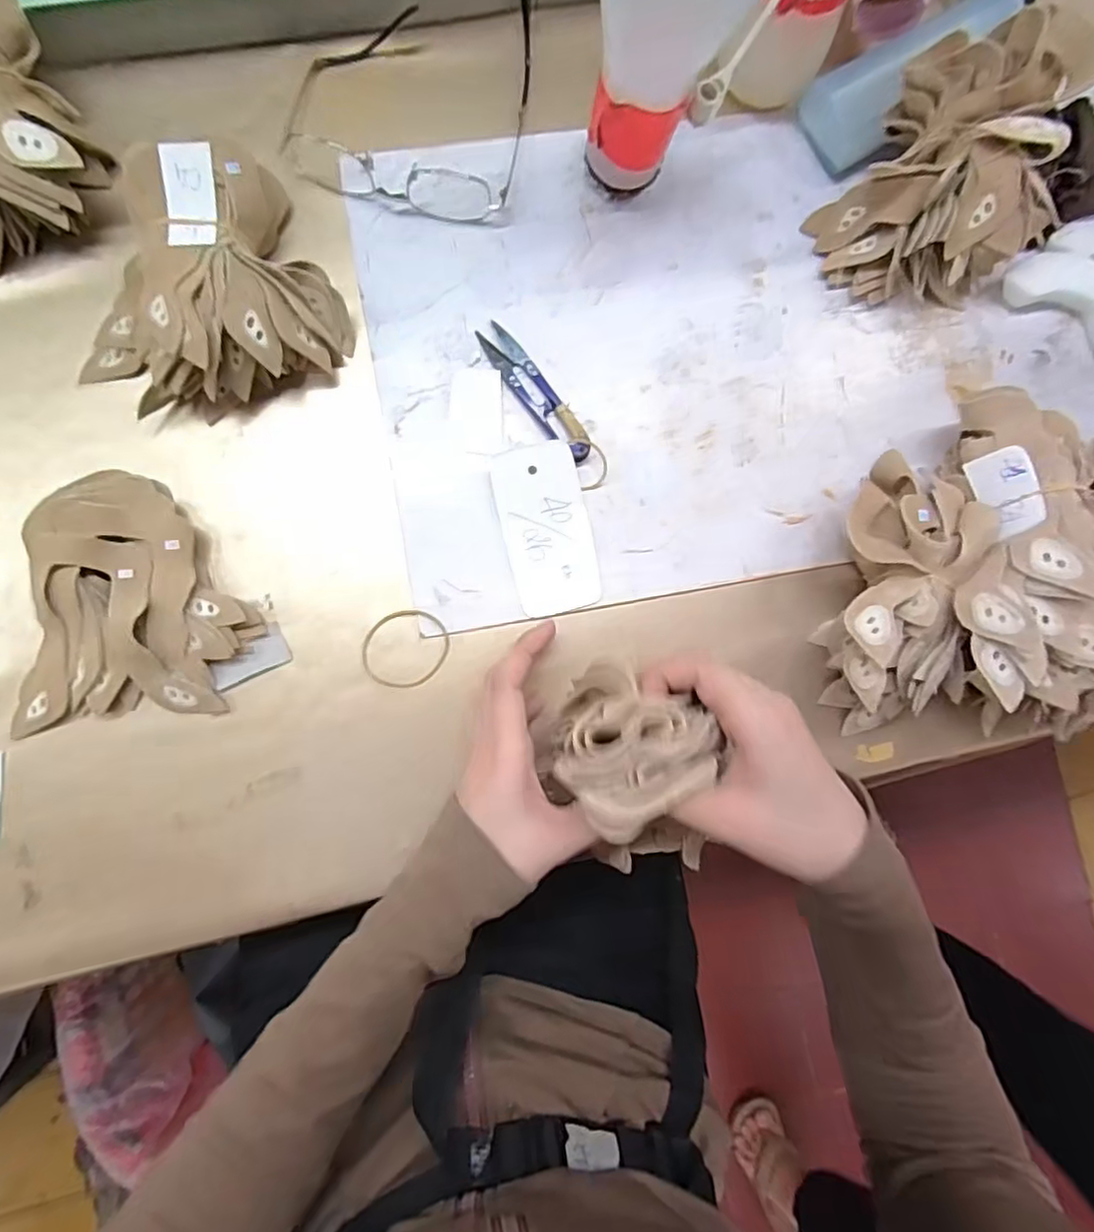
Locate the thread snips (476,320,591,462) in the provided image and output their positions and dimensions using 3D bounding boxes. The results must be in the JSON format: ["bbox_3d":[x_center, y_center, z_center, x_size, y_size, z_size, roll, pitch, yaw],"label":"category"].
[{"bbox_3d":[-0.007,-0.140,0.402,0.023,0.006,0.101,-39,92,-5],"label":"thread snips"}]

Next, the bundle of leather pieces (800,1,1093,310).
[{"bbox_3d":[0.249,-0.263,0.385,0.116,0.095,0.124,0,88,-5],"label":"bundle of leather pieces"}]

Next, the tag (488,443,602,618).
[{"bbox_3d":[0.000,-0.054,0.395,0.052,0.004,0.103,-13,93,-4],"label":"tag"}]

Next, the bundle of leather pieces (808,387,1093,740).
[{"bbox_3d":[0.285,-0.028,0.383,0.226,0.090,0.203,4,87,-5],"label":"bundle of leather pieces"}]

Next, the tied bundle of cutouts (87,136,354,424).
[{"bbox_3d":[-0.204,-0.188,0.364,0.152,0.051,0.130,-22,90,-6],"label":"tied bundle of cutouts"}]

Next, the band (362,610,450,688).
[{"bbox_3d":[-0.086,0.020,0.388,0.052,0.004,0.047,-5,88,-5],"label":"band"}]

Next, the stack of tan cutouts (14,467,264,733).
[{"bbox_3d":[-0.234,-0.008,0.368,0.125,0.020,0.141,3,88,-5],"label":"stack of tan cutouts"}]

